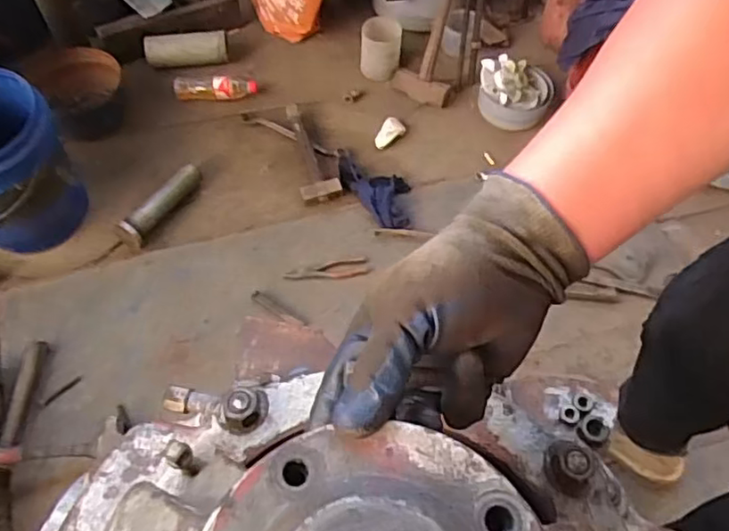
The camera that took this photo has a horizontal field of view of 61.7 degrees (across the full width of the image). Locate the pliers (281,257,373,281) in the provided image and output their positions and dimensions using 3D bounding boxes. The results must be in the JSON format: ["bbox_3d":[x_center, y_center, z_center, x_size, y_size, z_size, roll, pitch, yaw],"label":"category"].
[{"bbox_3d":[-0.084,0.010,1.386,0.191,0.009,0.050,-5,59,-5],"label":"pliers"}]

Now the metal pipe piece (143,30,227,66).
[{"bbox_3d":[-0.501,-0.617,1.716,0.227,0.063,0.080,-8,59,-6],"label":"metal pipe piece"}]

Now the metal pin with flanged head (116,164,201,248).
[{"bbox_3d":[-0.494,-0.154,1.483,0.069,0.068,0.248,27,62,14],"label":"metal pin with flanged head"}]

